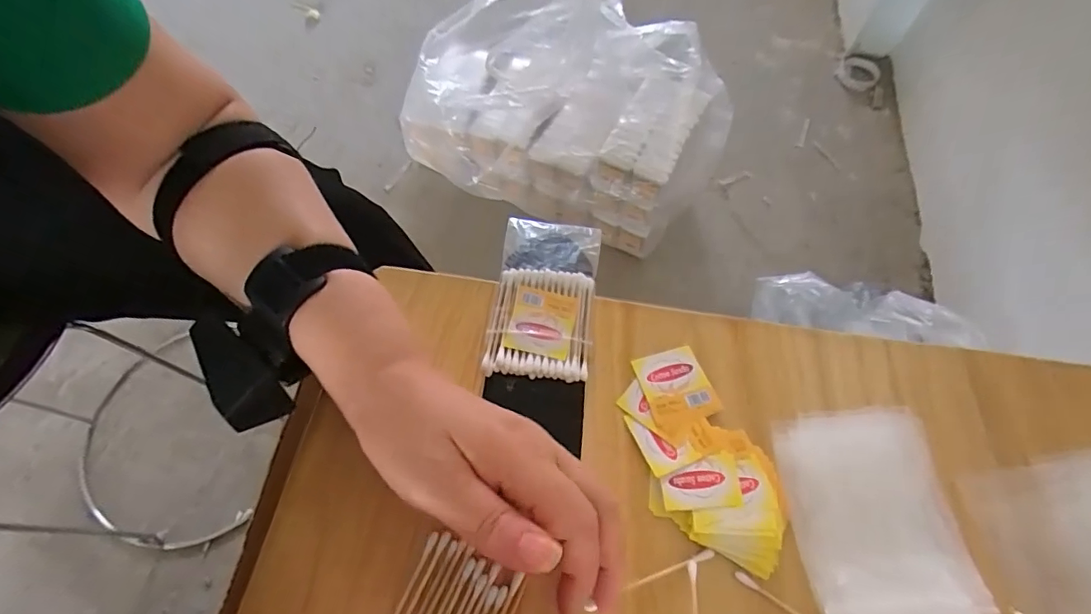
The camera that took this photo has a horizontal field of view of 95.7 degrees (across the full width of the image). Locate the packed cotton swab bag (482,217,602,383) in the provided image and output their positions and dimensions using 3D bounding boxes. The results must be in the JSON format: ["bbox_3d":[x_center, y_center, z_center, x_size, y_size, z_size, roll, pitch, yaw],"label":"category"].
[{"bbox_3d":[0.000,-0.009,0.322,0.063,0.014,0.115,5,63,5],"label":"packed cotton swab bag"}]

